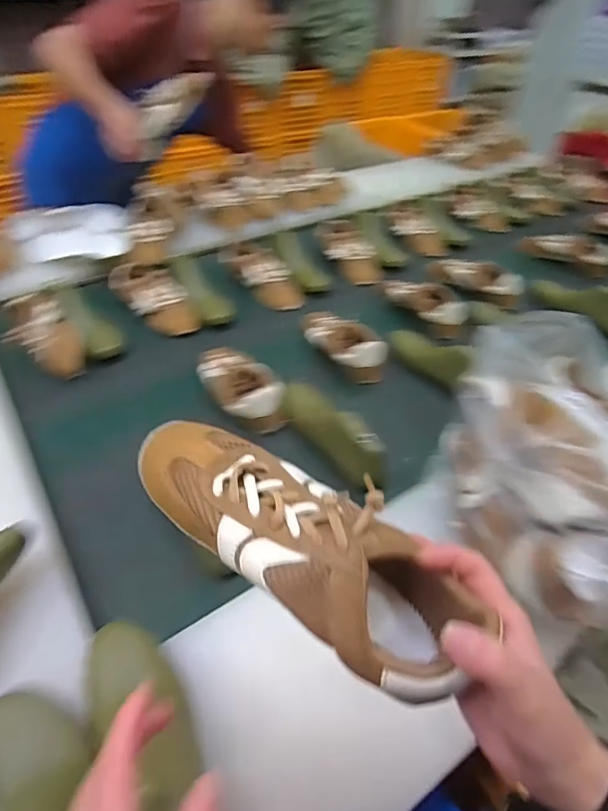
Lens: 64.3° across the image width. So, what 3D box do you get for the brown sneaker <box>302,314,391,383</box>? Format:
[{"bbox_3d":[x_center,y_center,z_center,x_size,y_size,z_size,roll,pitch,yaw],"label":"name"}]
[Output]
[{"bbox_3d":[0.071,-0.121,0.938,0.096,0.083,0.205,-21,49,-23],"label":"brown sneaker"}]

